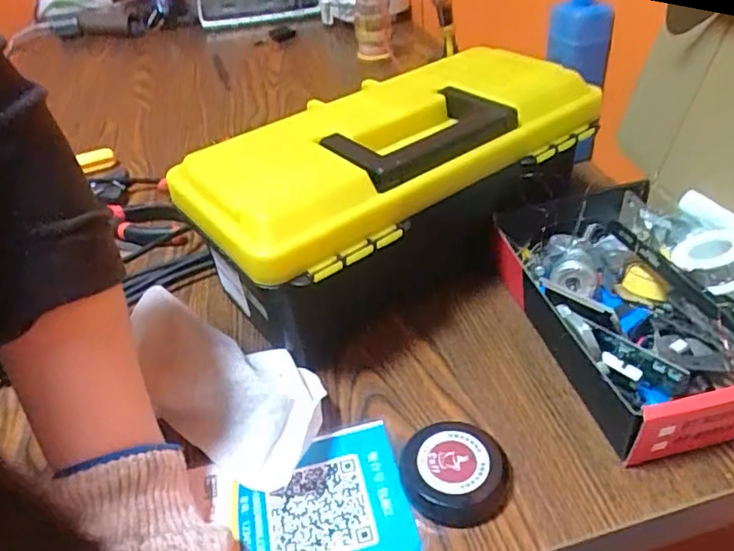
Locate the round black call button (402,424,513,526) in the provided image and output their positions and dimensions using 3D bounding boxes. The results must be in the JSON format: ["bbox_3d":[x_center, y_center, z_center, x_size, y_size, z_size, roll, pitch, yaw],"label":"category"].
[{"bbox_3d":[0.048,0.105,0.312,0.057,0.015,0.052,-4,39,3],"label":"round black call button"}]

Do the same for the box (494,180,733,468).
[{"bbox_3d":[0.172,0.013,0.363,0.137,0.072,0.190,-12,39,-8],"label":"box"}]

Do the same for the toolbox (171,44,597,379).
[{"bbox_3d":[0.018,-0.052,0.427,0.262,0.149,0.149,-30,44,-27],"label":"toolbox"}]

